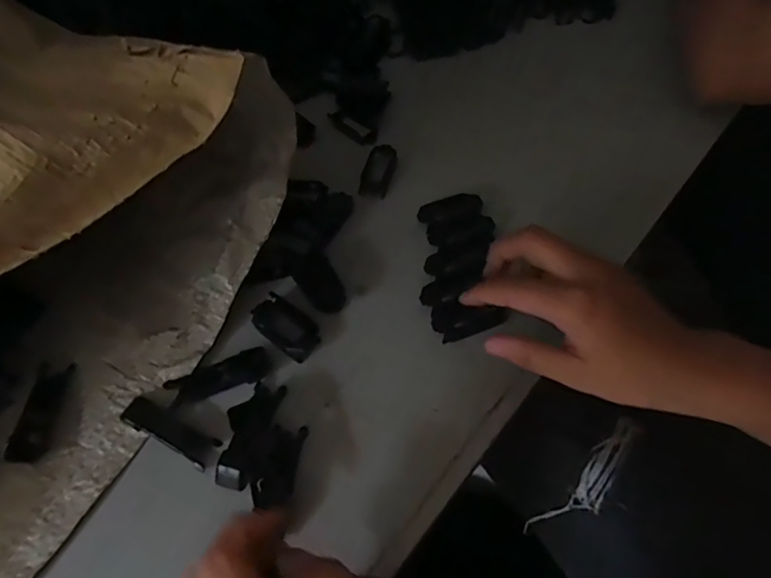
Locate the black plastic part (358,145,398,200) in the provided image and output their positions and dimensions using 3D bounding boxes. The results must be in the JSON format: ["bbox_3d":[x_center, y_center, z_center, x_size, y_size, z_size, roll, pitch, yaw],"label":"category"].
[{"bbox_3d":[-0.006,-0.097,0.448,0.022,0.012,0.048,14,60,10],"label":"black plastic part"}]

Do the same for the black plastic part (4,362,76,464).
[{"bbox_3d":[-0.221,0.078,0.352,0.020,0.009,0.064,1,58,4],"label":"black plastic part"}]

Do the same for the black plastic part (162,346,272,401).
[{"bbox_3d":[-0.109,0.057,0.360,0.065,0.007,0.019,-18,60,-10],"label":"black plastic part"}]

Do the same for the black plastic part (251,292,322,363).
[{"bbox_3d":[-0.068,0.025,0.378,0.051,0.009,0.027,35,65,20],"label":"black plastic part"}]

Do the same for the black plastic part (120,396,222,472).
[{"bbox_3d":[-0.136,0.088,0.345,0.068,0.010,0.019,23,62,17],"label":"black plastic part"}]

